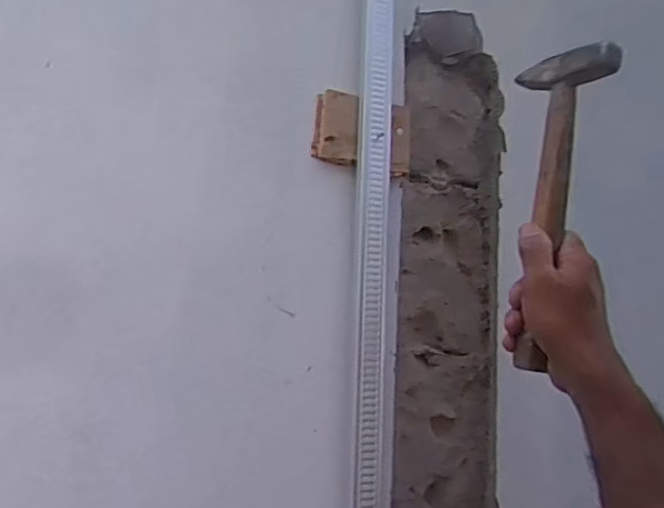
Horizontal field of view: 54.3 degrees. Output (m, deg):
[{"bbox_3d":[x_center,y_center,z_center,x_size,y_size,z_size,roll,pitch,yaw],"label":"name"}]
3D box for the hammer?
[{"bbox_3d":[0.185,-0.041,0.544,0.026,0.276,0.099,14,-9,-32],"label":"hammer"}]

